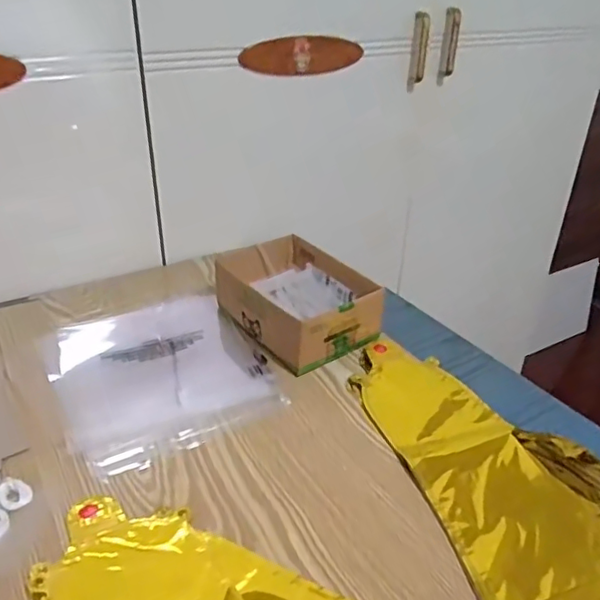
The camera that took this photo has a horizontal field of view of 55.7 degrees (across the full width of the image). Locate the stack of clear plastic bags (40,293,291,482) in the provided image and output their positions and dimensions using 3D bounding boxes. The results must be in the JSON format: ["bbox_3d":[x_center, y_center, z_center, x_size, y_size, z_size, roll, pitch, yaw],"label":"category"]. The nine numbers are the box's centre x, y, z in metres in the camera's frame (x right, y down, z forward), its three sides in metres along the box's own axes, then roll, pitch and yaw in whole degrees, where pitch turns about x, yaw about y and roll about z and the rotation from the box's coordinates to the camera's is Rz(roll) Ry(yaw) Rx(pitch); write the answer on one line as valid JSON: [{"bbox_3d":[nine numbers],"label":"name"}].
[{"bbox_3d":[-0.146,0.071,0.605,0.210,0.014,0.229,-16,35,-26],"label":"stack of clear plastic bags"}]

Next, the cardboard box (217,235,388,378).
[{"bbox_3d":[-0.007,-0.001,0.673,0.128,0.064,0.189,-21,37,-32],"label":"cardboard box"}]

